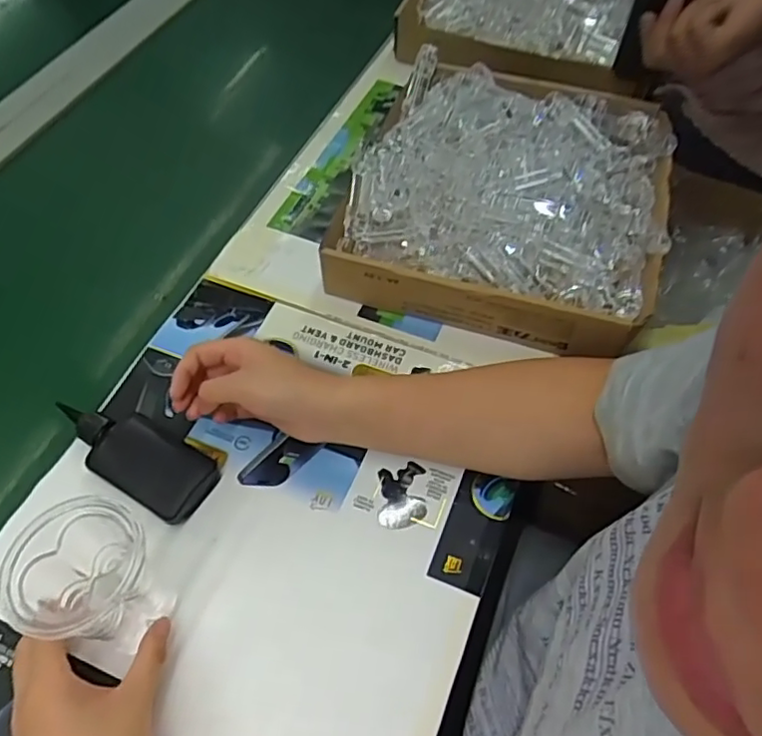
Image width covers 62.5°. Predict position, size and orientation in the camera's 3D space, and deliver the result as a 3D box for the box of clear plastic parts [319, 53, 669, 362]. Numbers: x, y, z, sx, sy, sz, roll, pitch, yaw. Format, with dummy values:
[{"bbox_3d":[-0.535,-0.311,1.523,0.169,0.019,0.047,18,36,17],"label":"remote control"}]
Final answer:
[{"bbox_3d":[0.125,-0.170,0.609,0.283,0.089,0.302,16,57,10],"label":"box of clear plastic parts"}]

